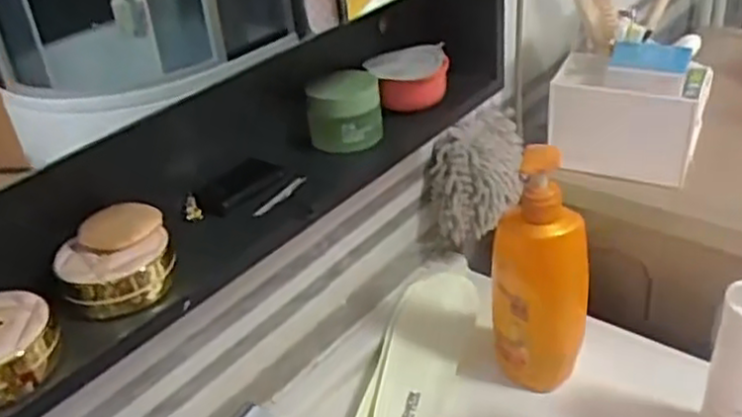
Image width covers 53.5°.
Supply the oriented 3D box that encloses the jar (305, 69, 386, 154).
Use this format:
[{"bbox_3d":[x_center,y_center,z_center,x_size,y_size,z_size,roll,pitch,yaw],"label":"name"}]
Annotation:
[{"bbox_3d":[-0.022,-0.084,0.625,0.063,0.053,0.057,-5,32,0],"label":"jar"}]

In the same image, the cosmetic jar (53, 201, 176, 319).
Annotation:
[{"bbox_3d":[-0.165,0.033,0.479,0.068,0.047,0.056,-17,34,-17],"label":"cosmetic jar"}]

